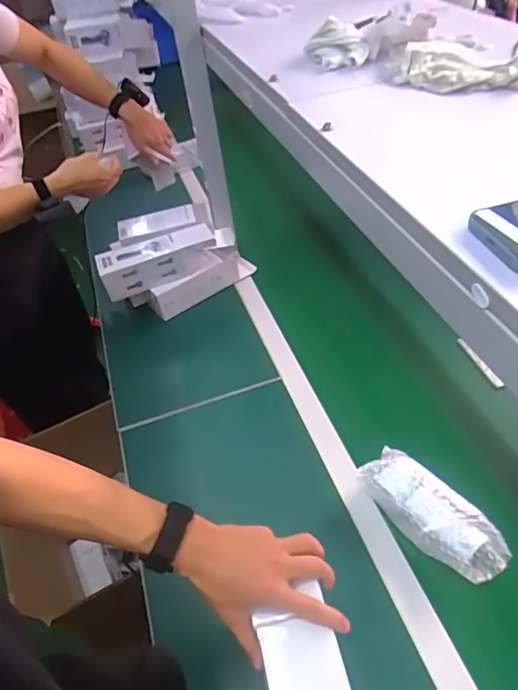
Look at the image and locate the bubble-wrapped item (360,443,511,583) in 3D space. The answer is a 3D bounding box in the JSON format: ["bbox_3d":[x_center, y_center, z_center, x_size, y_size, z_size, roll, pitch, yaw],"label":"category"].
[{"bbox_3d":[0.230,0.234,0.681,0.080,0.081,0.199,-36,52,-26],"label":"bubble-wrapped item"}]

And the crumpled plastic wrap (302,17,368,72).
[{"bbox_3d":[0.108,-0.415,0.689,0.077,0.040,0.084,-11,45,-4],"label":"crumpled plastic wrap"}]

